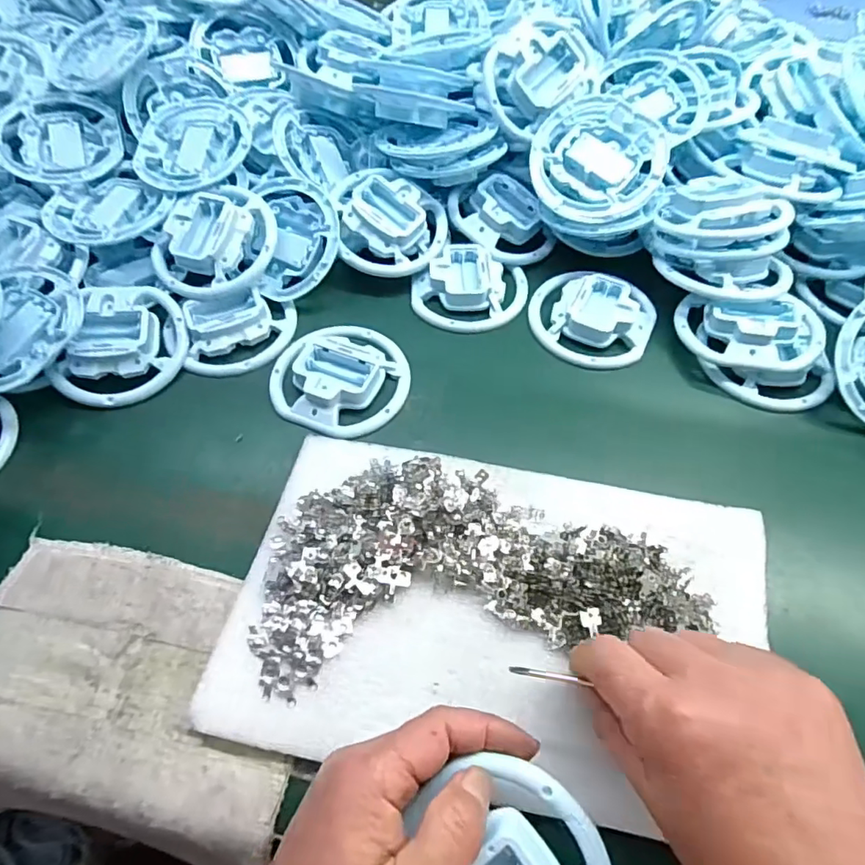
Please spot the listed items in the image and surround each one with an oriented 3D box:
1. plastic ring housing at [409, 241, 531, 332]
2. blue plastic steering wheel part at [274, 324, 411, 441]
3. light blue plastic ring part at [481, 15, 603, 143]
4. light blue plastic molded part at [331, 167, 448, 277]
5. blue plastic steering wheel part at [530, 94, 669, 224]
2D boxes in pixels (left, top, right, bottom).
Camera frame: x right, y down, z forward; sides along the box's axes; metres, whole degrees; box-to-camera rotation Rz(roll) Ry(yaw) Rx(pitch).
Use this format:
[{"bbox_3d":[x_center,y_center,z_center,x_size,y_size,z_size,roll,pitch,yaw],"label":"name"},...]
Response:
[{"bbox_3d":[0.030,-0.122,0.448,0.092,0.018,0.082,14,60,9],"label":"plastic ring housing"},{"bbox_3d":[-0.069,-0.046,0.403,0.105,0.019,0.101,0,59,0],"label":"blue plastic steering wheel part"},{"bbox_3d":[0.093,-0.312,0.463,0.104,0.033,0.082,-37,103,-14],"label":"light blue plastic ring part"},{"bbox_3d":[-0.034,-0.181,0.457,0.090,0.028,0.097,-3,75,-9],"label":"light blue plastic molded part"},{"bbox_3d":[0.133,-0.220,0.444,0.099,0.026,0.105,-40,76,1],"label":"blue plastic steering wheel part"}]

